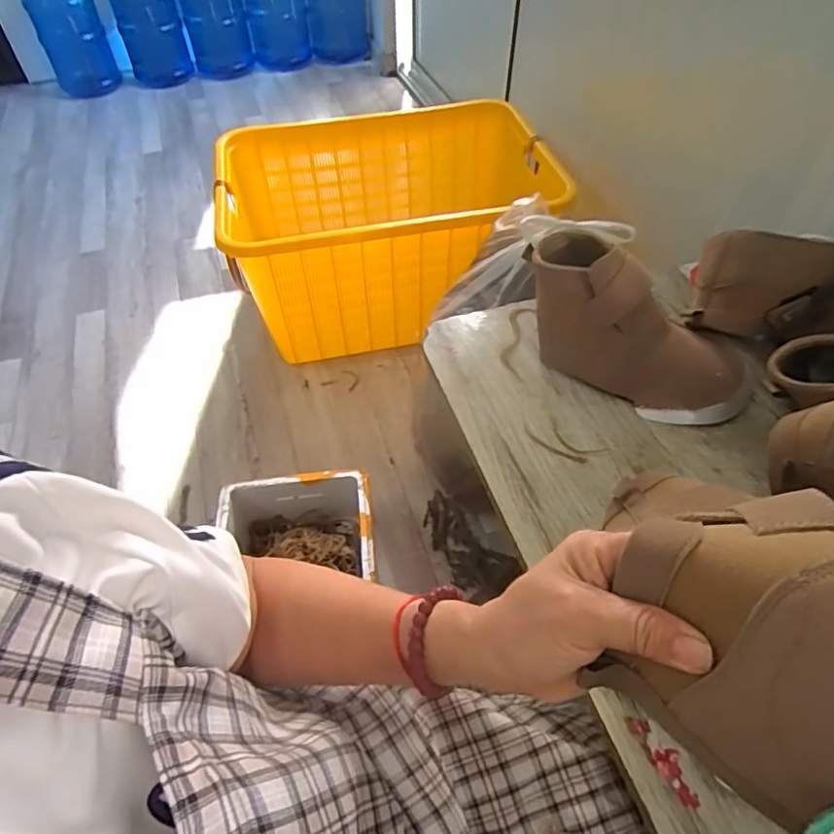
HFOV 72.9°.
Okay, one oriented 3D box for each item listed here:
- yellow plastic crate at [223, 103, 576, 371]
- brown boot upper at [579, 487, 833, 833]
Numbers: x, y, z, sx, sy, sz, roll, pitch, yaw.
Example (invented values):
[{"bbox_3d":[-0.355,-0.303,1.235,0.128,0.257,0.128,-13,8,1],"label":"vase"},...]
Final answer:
[{"bbox_3d":[-0.079,-0.472,1.430,0.756,0.386,0.576,-8,51,-11],"label":"yellow plastic crate"},{"bbox_3d":[0.191,0.051,0.213,0.248,0.070,0.112,-32,53,7],"label":"brown boot upper"}]

